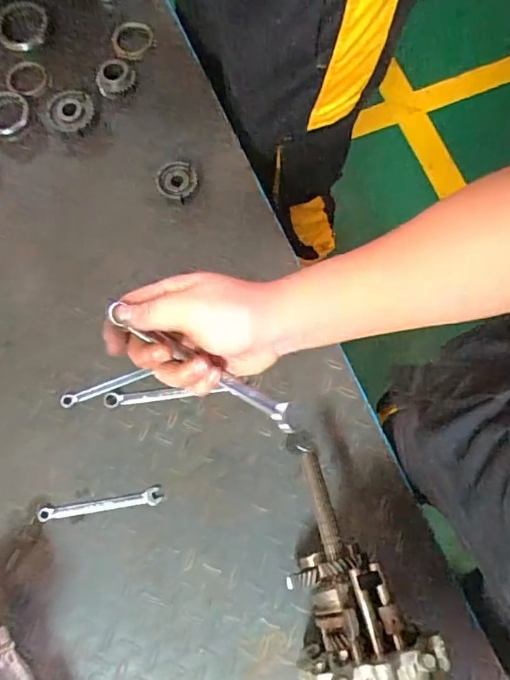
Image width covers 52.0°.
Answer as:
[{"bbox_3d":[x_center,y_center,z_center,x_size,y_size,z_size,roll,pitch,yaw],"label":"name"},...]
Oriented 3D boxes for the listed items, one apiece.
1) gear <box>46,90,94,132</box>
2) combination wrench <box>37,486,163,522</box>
[{"bbox_3d":[-0.271,-0.335,0.768,0.068,0.025,0.058,-1,74,-1],"label":"gear"},{"bbox_3d":[-0.185,0.199,0.628,0.146,0.005,0.020,-10,75,-3],"label":"combination wrench"}]

